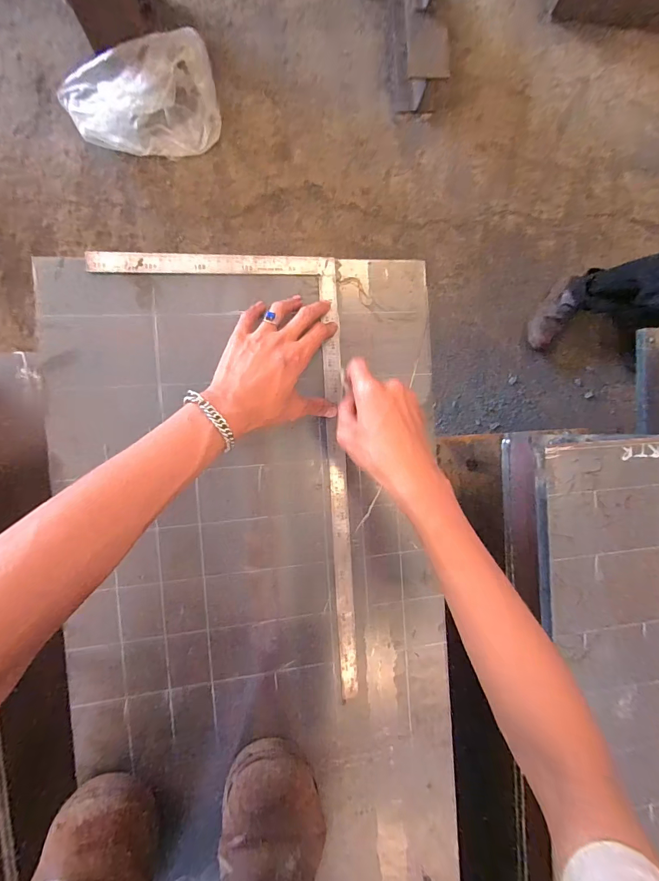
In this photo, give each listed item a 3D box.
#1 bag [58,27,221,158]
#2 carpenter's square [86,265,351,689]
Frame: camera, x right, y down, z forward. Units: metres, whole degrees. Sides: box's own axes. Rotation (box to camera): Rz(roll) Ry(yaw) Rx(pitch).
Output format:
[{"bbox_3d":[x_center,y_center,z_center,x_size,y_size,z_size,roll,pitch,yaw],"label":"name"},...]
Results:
[{"bbox_3d":[-0.530,-0.972,1.101,0.404,0.149,0.221,-15,95,-5],"label":"bag"},{"bbox_3d":[-0.103,0.052,0.429,0.252,0.004,0.507,-4,92,-11],"label":"carpenter's square"}]

